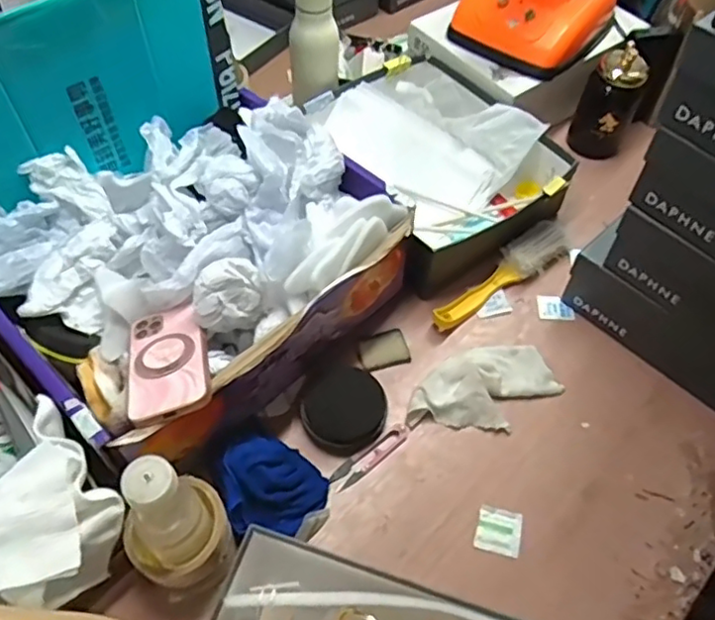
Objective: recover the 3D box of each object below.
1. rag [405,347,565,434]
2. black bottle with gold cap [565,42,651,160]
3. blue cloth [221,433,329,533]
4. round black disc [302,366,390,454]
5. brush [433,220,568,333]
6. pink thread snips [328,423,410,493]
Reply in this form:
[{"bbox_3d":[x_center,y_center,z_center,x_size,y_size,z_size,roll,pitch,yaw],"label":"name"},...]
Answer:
[{"bbox_3d":[0.145,0.084,0.735,0.166,0.024,0.103,5,55,2],"label":"rag"},{"bbox_3d":[0.356,-0.290,0.917,0.077,0.158,0.072,25,59,15],"label":"black bottle with gold cap"},{"bbox_3d":[-0.082,0.175,0.650,0.102,0.060,0.110,-8,56,-7],"label":"blue cloth"},{"bbox_3d":[-0.011,0.110,0.702,0.079,0.032,0.088,38,63,22],"label":"round black disc"},{"bbox_3d":[0.179,-0.041,0.816,0.214,0.032,0.052,-32,62,-21],"label":"brush"},{"bbox_3d":[0.016,0.158,0.698,0.101,0.006,0.023,-33,62,-21],"label":"pink thread snips"}]

